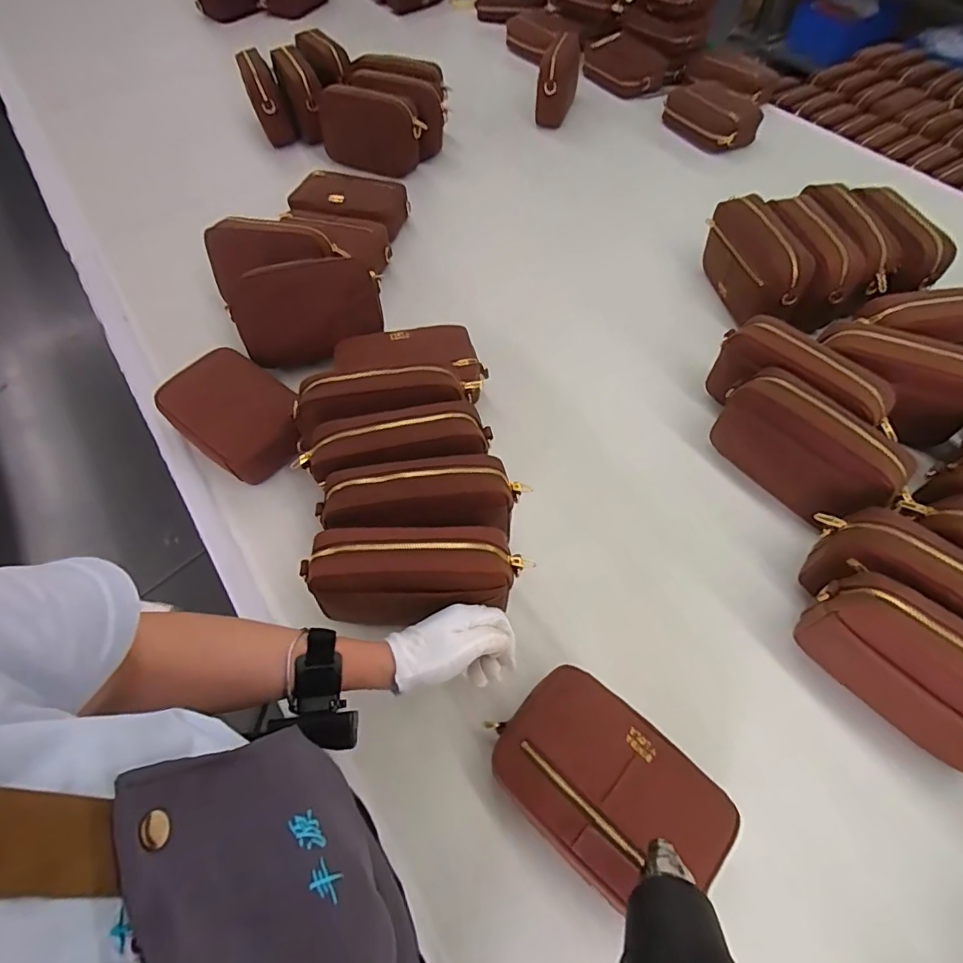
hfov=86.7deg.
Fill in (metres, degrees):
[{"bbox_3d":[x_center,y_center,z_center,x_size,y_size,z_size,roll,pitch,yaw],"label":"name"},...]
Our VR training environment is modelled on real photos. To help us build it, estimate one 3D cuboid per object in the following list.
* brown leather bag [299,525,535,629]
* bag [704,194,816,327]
[{"bbox_3d":[-0.062,0.098,0.505,0.194,0.103,0.069,-3,59,-1],"label":"brown leather bag"},{"bbox_3d":[0.409,-0.326,0.772,0.067,0.123,0.200,-7,59,-4],"label":"bag"}]

